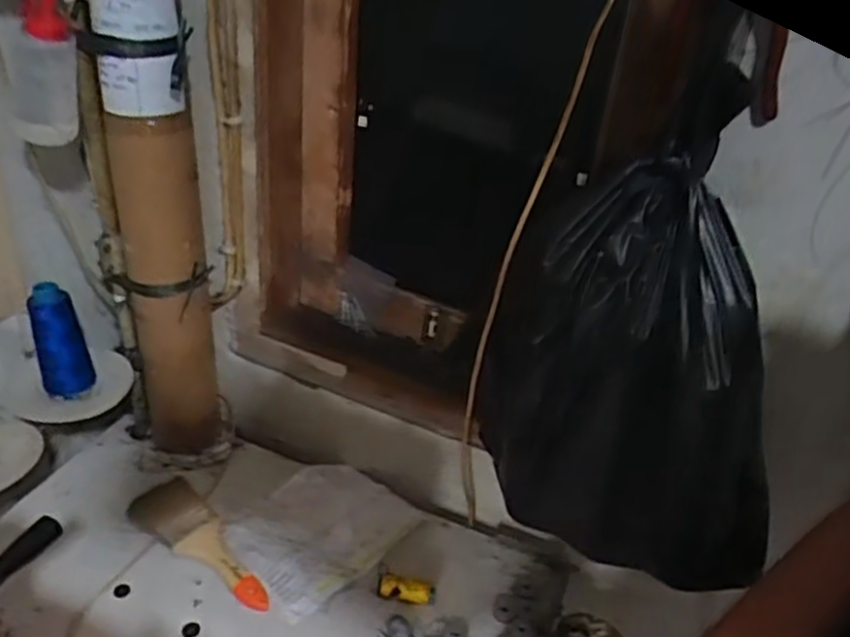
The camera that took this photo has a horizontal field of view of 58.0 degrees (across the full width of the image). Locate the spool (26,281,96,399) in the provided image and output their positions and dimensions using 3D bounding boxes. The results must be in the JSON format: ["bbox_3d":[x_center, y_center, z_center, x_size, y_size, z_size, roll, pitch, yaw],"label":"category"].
[{"bbox_3d":[-0.371,0.022,0.782,0.049,0.114,0.039,-10,36,-25],"label":"spool"}]

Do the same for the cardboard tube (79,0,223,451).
[{"bbox_3d":[-0.275,-0.097,0.799,0.096,0.612,0.083,-5,34,-18],"label":"cardboard tube"}]

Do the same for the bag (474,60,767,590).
[{"bbox_3d":[0.177,0.031,0.637,0.194,0.339,0.227,-6,35,-20],"label":"bag"}]

